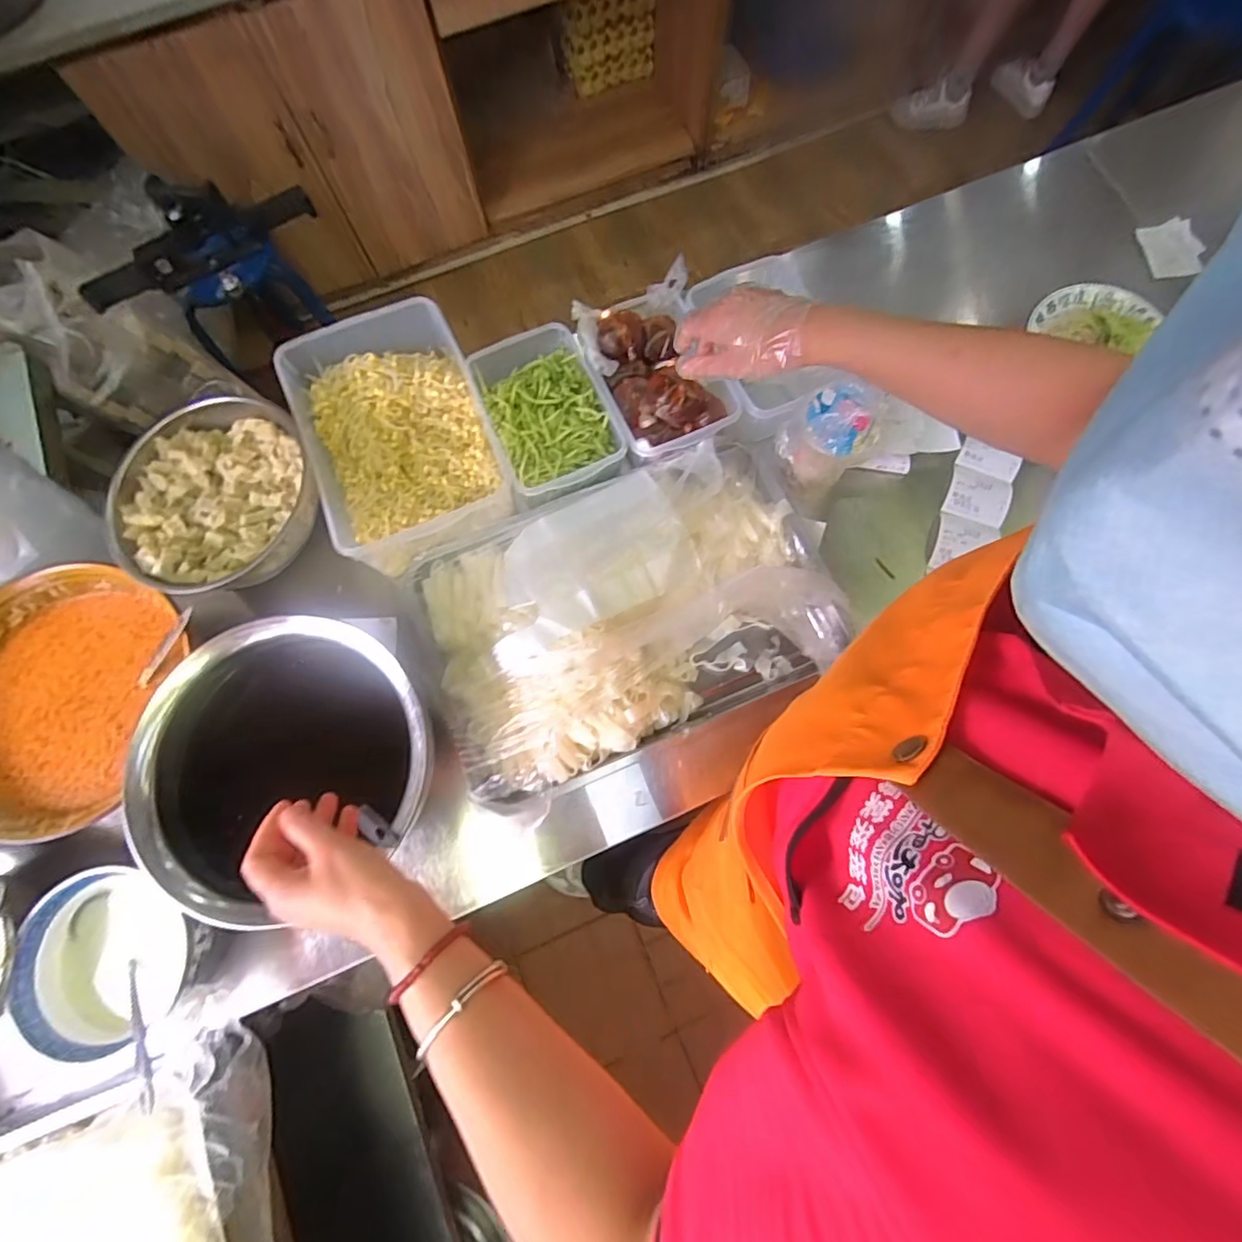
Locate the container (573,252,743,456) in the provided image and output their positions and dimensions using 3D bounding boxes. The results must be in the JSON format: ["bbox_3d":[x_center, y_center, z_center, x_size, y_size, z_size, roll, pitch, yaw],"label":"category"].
[{"bbox_3d":[0.047,-0.323,0.727,0.152,0.068,0.211,-23,77,-5],"label":"container"}]

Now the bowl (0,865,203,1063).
[{"bbox_3d":[-0.543,0.361,0.589,0.165,0.058,0.157,0,76,0],"label":"bowl"}]

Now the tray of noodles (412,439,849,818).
[{"bbox_3d":[0.003,-0.018,0.672,0.471,0.101,0.327,-27,77,-6],"label":"tray of noodles"}]

